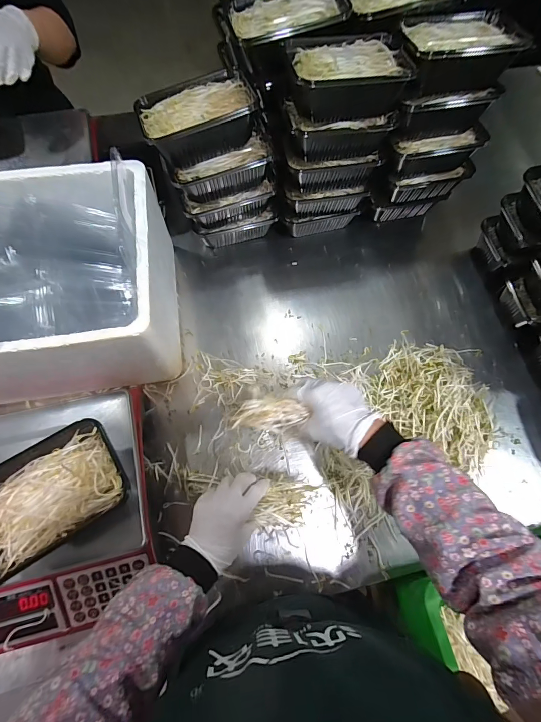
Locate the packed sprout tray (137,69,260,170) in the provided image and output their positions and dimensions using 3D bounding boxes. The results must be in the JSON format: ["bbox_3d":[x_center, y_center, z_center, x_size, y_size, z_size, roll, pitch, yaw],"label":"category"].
[{"bbox_3d":[-0.114,-0.385,0.550,0.174,0.059,0.119,-14,71,-7],"label":"packed sprout tray"}]

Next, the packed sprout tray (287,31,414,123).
[{"bbox_3d":[0.111,-0.427,0.521,0.174,0.058,0.122,-8,70,-5],"label":"packed sprout tray"}]

